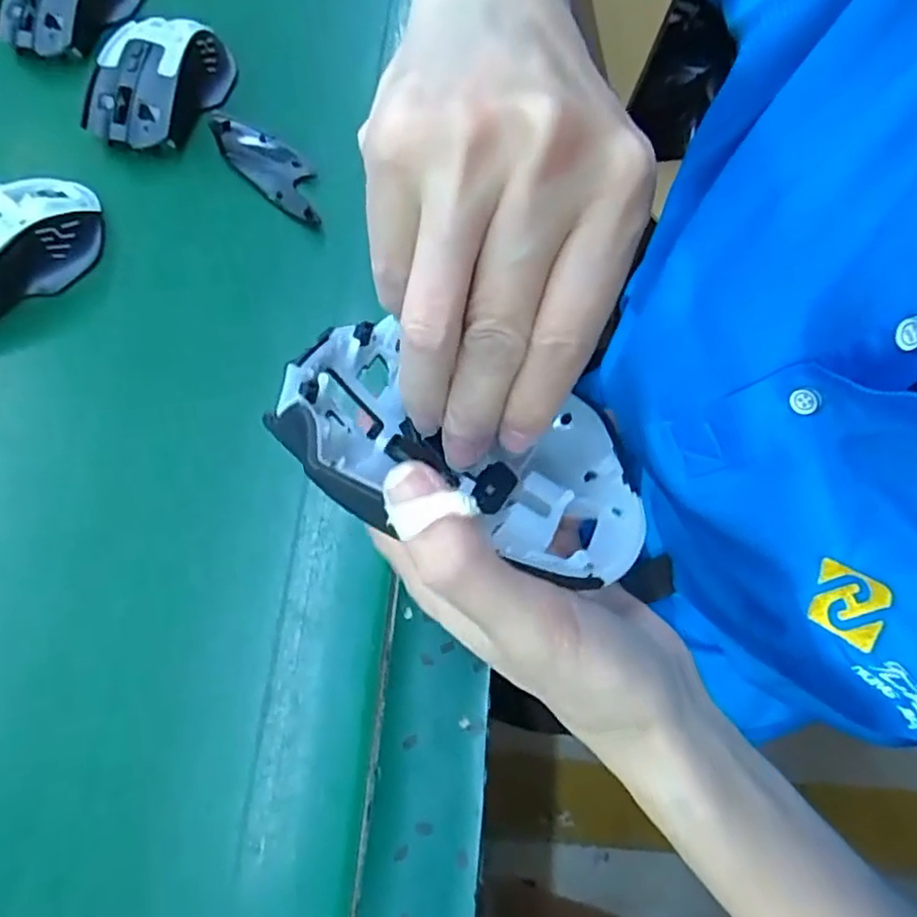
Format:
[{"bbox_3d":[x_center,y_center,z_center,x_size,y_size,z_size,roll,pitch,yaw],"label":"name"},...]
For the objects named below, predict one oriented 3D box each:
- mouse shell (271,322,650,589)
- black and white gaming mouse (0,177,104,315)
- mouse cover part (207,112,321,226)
[{"bbox_3d":[0.002,-0.001,0.200,0.113,0.044,0.067,22,70,-3],"label":"mouse shell"},{"bbox_3d":[-0.261,-0.121,0.368,0.062,0.039,0.112,43,74,13],"label":"black and white gaming mouse"},{"bbox_3d":[-0.116,-0.184,0.403,0.092,0.022,0.031,41,73,13],"label":"mouse cover part"}]

